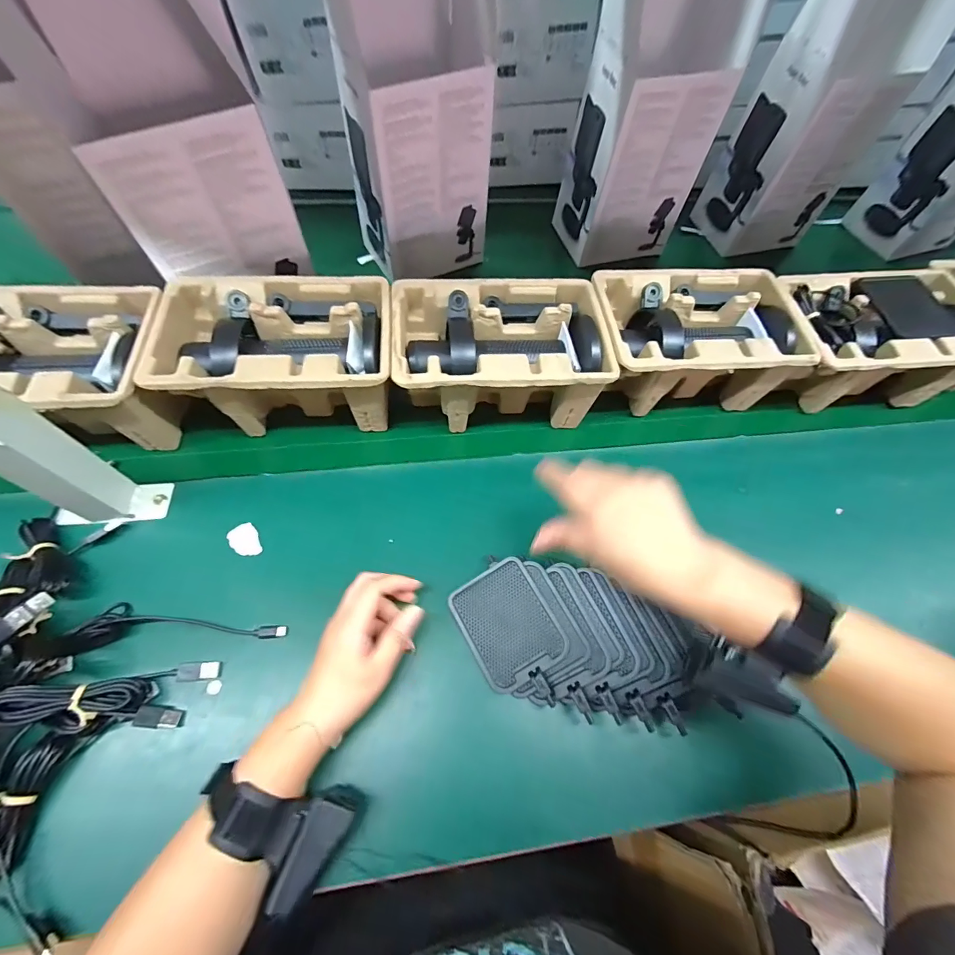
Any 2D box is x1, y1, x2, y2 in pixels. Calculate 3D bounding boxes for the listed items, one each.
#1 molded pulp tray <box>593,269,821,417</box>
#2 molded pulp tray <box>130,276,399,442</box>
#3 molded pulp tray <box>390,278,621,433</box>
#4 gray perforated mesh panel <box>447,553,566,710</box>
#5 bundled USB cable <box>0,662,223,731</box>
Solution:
[{"bbox_3d":[0.248,-0.159,0.513,0.222,0.106,0.144,-4,62,-5],"label":"molded pulp tray"},{"bbox_3d":[-0.203,-0.128,0.459,0.221,0.102,0.148,-6,63,-6],"label":"molded pulp tray"},{"bbox_3d":[0.023,-0.135,0.485,0.227,0.104,0.149,-4,62,-5],"label":"molded pulp tray"},{"bbox_3d":[0.030,0.139,0.379,0.078,0.012,0.114,-33,69,1],"label":"gray perforated mesh panel"},{"bbox_3d":[-0.288,0.178,0.335,0.139,0.027,0.043,1,61,-19],"label":"bundled USB cable"}]

